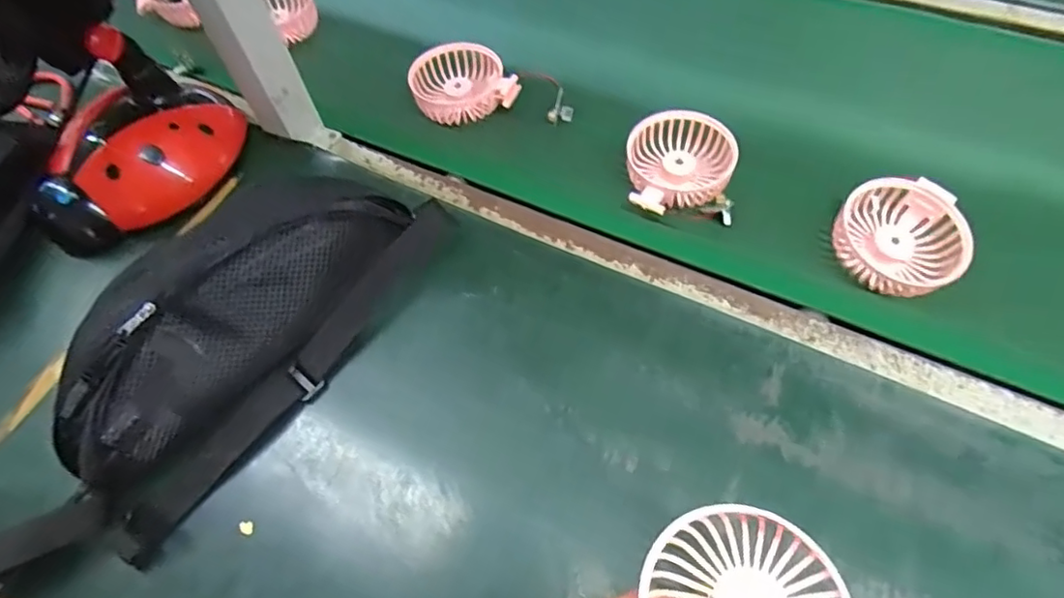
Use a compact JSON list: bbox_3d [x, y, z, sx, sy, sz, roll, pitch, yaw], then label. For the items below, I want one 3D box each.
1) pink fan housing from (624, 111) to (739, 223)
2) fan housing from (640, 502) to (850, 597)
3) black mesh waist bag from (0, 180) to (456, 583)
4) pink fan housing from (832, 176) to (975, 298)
[{"bbox_3d":[0.126,-0.113,0.499,0.087,0.030,0.101,8,66,6],"label":"pink fan housing"},{"bbox_3d":[0.097,0.143,0.271,0.090,0.024,0.089,-2,59,3],"label":"fan housing"},{"bbox_3d":[-0.237,0.035,0.412,0.142,0.078,0.389,33,69,22],"label":"black mesh waist bag"},{"bbox_3d":[0.279,-0.048,0.445,0.088,0.029,0.092,-1,65,2],"label":"pink fan housing"}]

